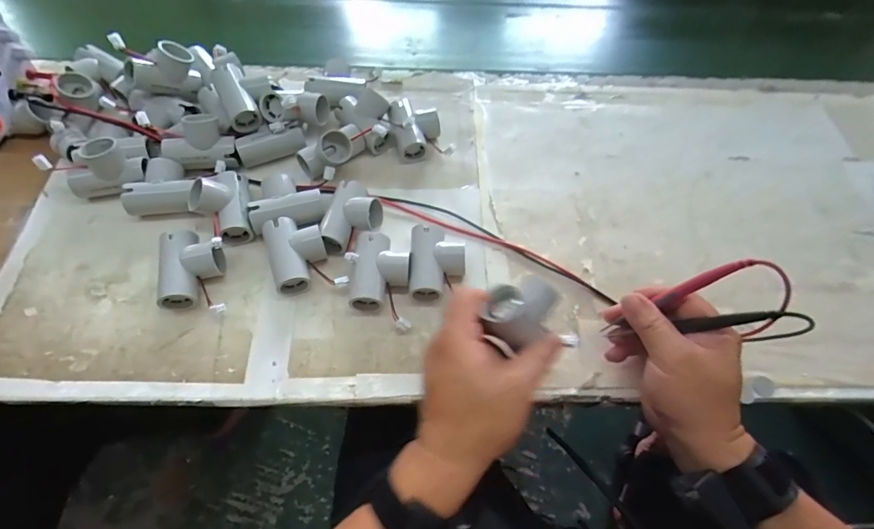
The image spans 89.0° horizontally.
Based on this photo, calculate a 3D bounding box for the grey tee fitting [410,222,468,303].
[{"bbox_3d":[0.002,-0.002,0.442,0.055,0.033,0.076,1,61,-2],"label":"grey tee fitting"}]

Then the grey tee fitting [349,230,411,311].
[{"bbox_3d":[-0.054,0.007,0.437,0.053,0.030,0.077,4,61,0],"label":"grey tee fitting"}]

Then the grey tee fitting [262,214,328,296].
[{"bbox_3d":[-0.138,-0.011,0.441,0.053,0.030,0.072,-18,63,-12],"label":"grey tee fitting"}]

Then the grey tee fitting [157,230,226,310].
[{"bbox_3d":[-0.237,0.003,0.431,0.052,0.034,0.072,-5,61,-5],"label":"grey tee fitting"}]

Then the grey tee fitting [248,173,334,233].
[{"bbox_3d":[-0.153,-0.066,0.469,0.081,0.029,0.063,-13,62,-9],"label":"grey tee fitting"}]

